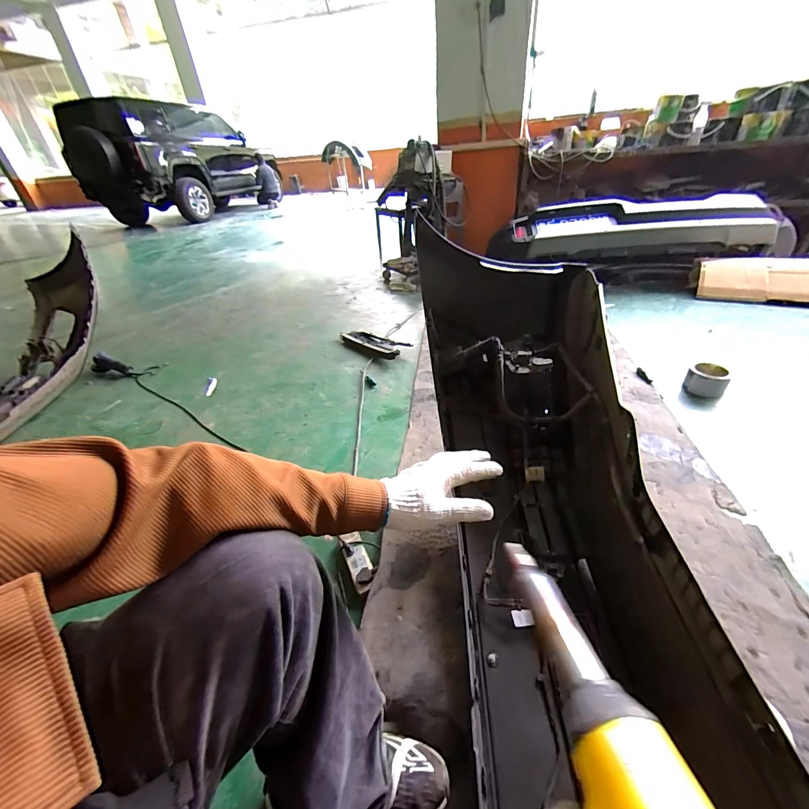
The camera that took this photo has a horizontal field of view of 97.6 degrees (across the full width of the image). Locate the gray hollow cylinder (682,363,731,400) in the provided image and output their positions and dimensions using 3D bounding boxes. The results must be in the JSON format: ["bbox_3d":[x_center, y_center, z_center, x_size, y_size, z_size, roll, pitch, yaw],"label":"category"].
[{"bbox_3d":[1.192,-0.096,1.398,0.128,0.080,0.155,22,43,33],"label":"gray hollow cylinder"}]

